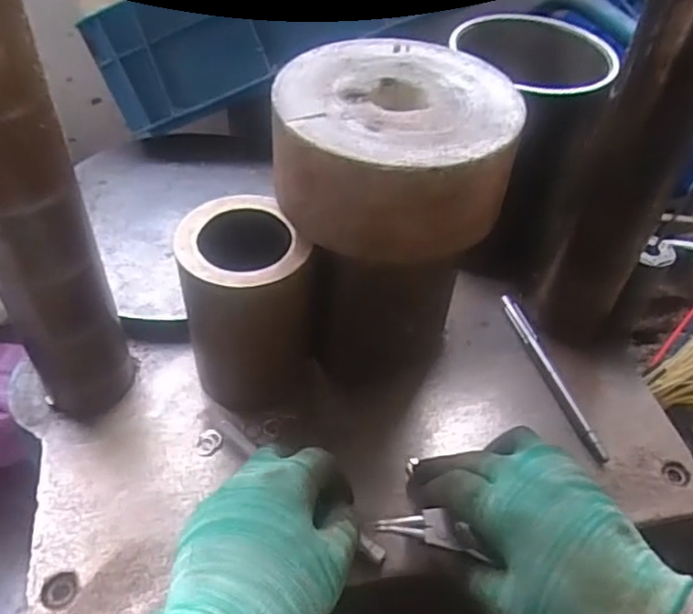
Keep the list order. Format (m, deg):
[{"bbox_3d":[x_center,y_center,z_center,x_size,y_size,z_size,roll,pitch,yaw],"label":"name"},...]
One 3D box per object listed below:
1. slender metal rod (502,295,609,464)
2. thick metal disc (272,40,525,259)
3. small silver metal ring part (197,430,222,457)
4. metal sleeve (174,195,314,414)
[{"bbox_3d":[0.164,0.053,0.519,0.013,0.011,0.161,-11,49,-14],"label":"slender metal rod"},{"bbox_3d":[0.029,-0.099,0.399,0.141,0.070,0.145,2,47,-2],"label":"thick metal disc"},{"bbox_3d":[-0.098,0.097,0.461,0.016,0.004,0.021,7,47,2],"label":"small silver metal ring part"},{"bbox_3d":[-0.067,-0.004,0.453,0.087,0.114,0.093,1,47,-3],"label":"metal sleeve"}]

